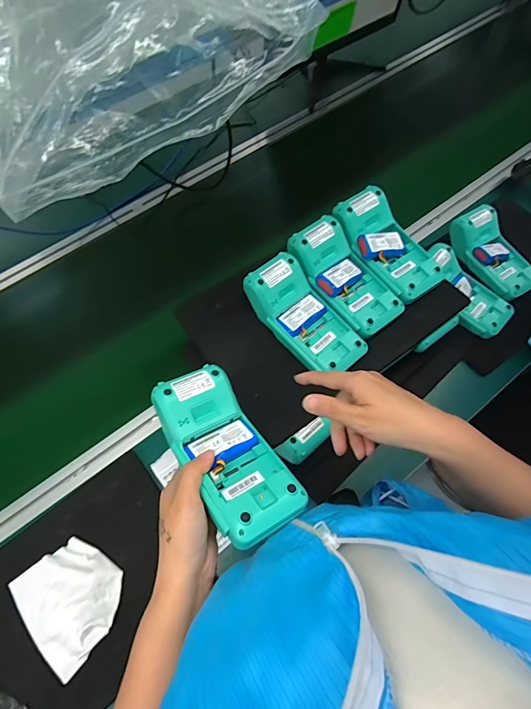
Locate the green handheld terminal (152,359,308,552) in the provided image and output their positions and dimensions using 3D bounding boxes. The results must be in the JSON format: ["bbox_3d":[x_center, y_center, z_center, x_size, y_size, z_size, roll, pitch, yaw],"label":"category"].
[{"bbox_3d":[-0.039,0.088,0.354,0.076,0.041,0.170,-31,59,-15],"label":"green handheld terminal"}]

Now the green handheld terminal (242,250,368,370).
[{"bbox_3d":[0.051,-0.049,0.504,0.082,0.045,0.170,-42,86,-19],"label":"green handheld terminal"}]

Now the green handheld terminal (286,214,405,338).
[{"bbox_3d":[0.110,-0.108,0.525,0.081,0.041,0.171,-37,84,-17],"label":"green handheld terminal"}]

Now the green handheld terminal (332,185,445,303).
[{"bbox_3d":[0.175,-0.157,0.538,0.079,0.037,0.171,-33,82,-16],"label":"green handheld terminal"}]

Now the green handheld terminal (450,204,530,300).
[{"bbox_3d":[0.415,-0.184,0.687,0.083,0.054,0.176,-30,80,-15],"label":"green handheld terminal"}]

